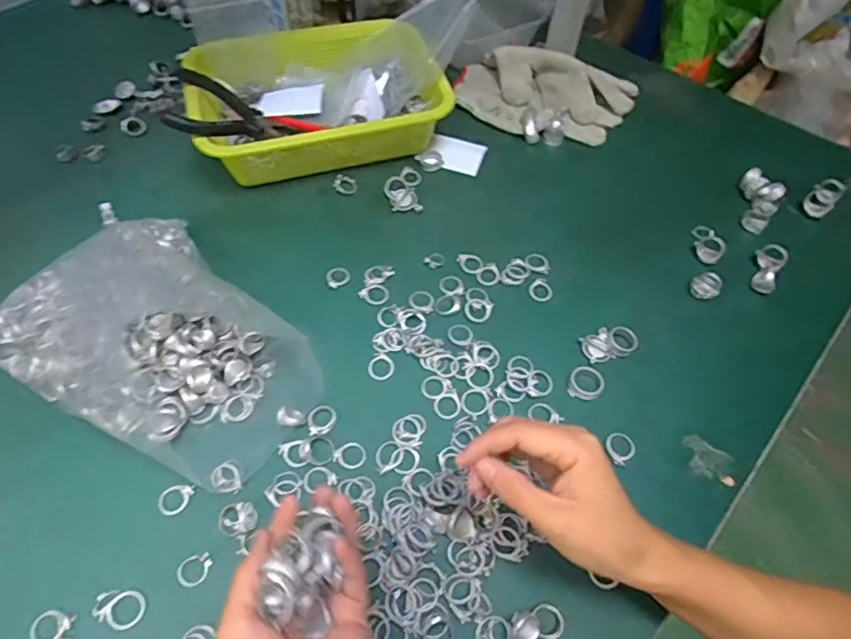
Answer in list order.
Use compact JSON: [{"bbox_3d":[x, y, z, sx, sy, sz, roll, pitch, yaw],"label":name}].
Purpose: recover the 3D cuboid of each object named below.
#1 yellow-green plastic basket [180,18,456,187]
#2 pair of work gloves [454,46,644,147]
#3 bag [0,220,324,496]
[{"bbox_3d":[-0.122,-0.253,0.631,0.268,0.073,0.186,-12,58,-11],"label":"yellow-green plastic basket"},{"bbox_3d":[0.150,-0.275,0.674,0.223,0.037,0.125,4,56,0],"label":"pair of work gloves"},{"bbox_3d":[-0.221,0.009,0.463,0.281,0.055,0.182,30,60,16],"label":"bag"}]

